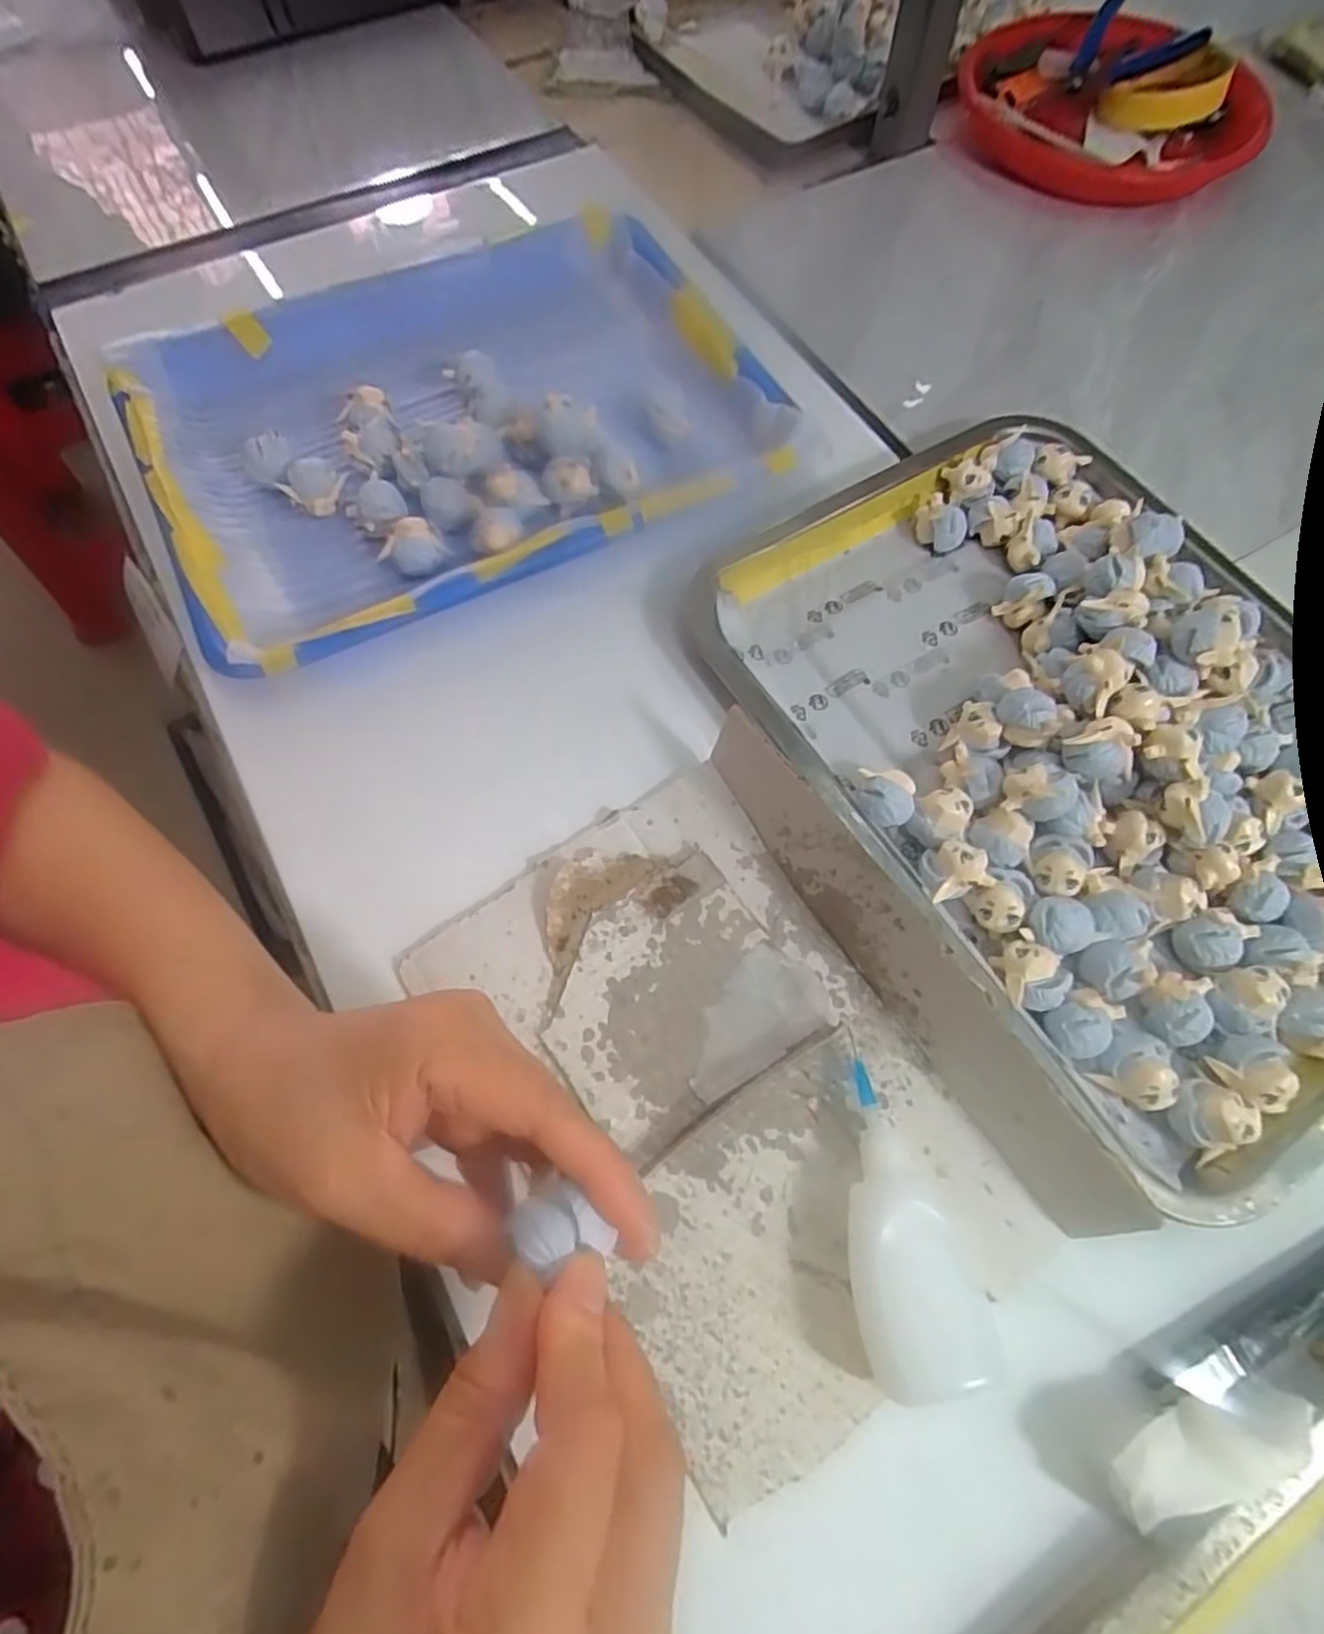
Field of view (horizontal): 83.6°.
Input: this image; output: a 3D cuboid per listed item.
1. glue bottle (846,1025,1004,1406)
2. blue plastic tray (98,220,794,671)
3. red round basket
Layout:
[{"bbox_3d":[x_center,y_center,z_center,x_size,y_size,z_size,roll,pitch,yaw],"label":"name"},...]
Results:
[{"bbox_3d":[0.079,0.143,0.265,0.043,0.029,0.102,-14,67,-8],"label":"glue bottle"},{"bbox_3d":[-0.118,-0.231,0.418,0.327,0.036,0.260,-26,69,-13],"label":"blue plastic tray"},{"bbox_3d":[0.342,-0.553,0.571,0.189,0.044,0.220,-29,70,-14],"label":"red round basket"}]

